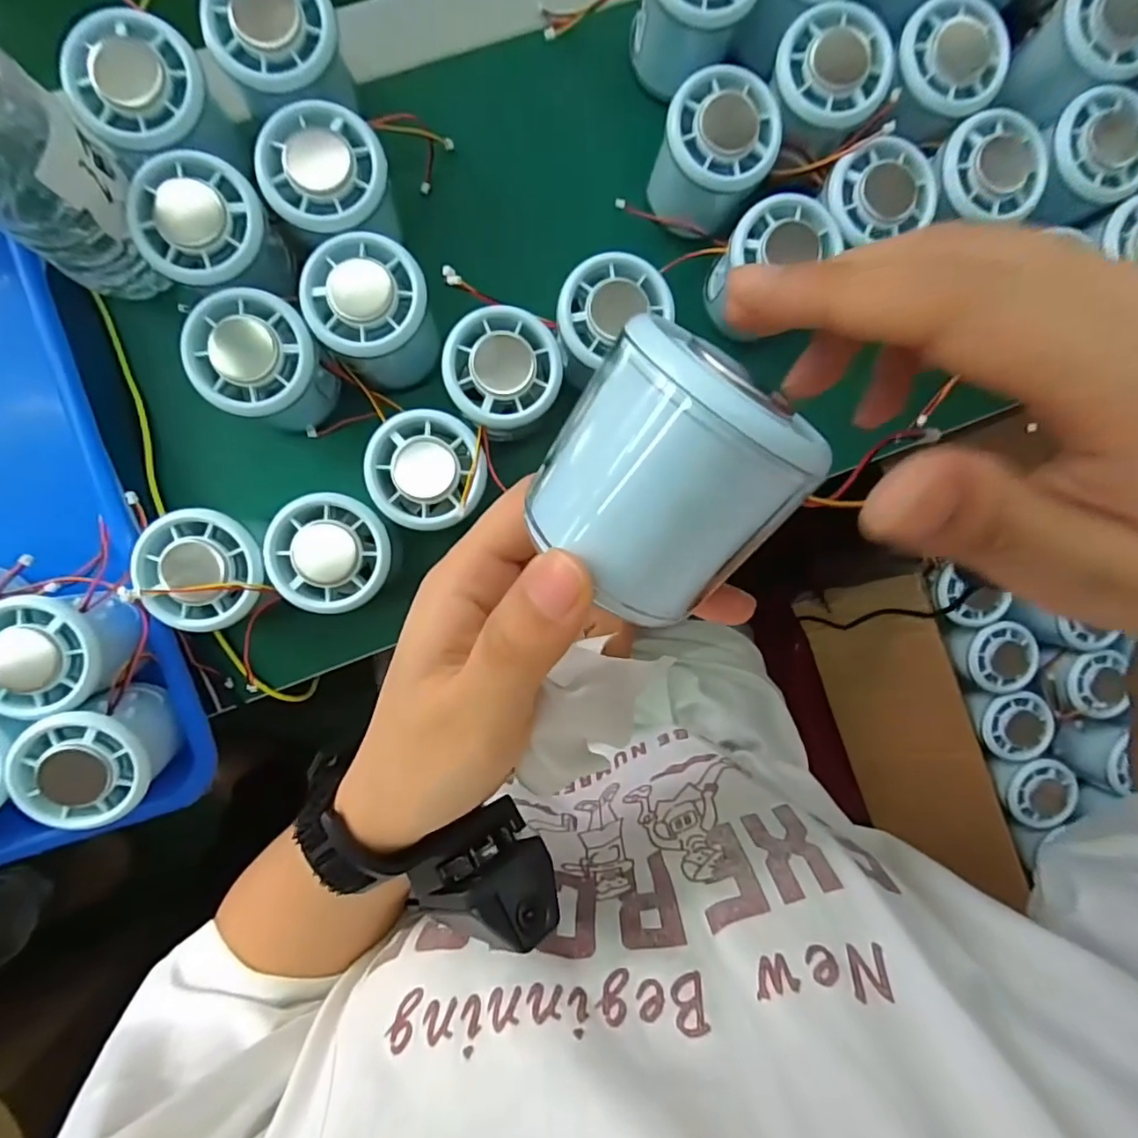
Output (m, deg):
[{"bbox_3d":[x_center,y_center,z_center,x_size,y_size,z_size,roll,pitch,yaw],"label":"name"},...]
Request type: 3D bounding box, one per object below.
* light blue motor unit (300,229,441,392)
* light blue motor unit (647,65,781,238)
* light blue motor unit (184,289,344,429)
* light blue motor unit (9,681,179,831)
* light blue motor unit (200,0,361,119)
[{"bbox_3d":[-0.098,-0.129,0.288,0.053,0.056,0.058,0,93,-5],"label":"light blue motor unit"},{"bbox_3d":[0.073,-0.216,0.301,0.054,0.054,0.056,0,93,-5],"label":"light blue motor unit"},{"bbox_3d":[-0.151,-0.102,0.286,0.053,0.060,0.055,0,93,-5],"label":"light blue motor unit"},{"bbox_3d":[-0.229,0.092,0.283,0.054,0.047,0.055,0,93,-5],"label":"light blue motor unit"},{"bbox_3d":[-0.137,-0.247,0.275,0.054,0.048,0.056,0,93,-5],"label":"light blue motor unit"}]

